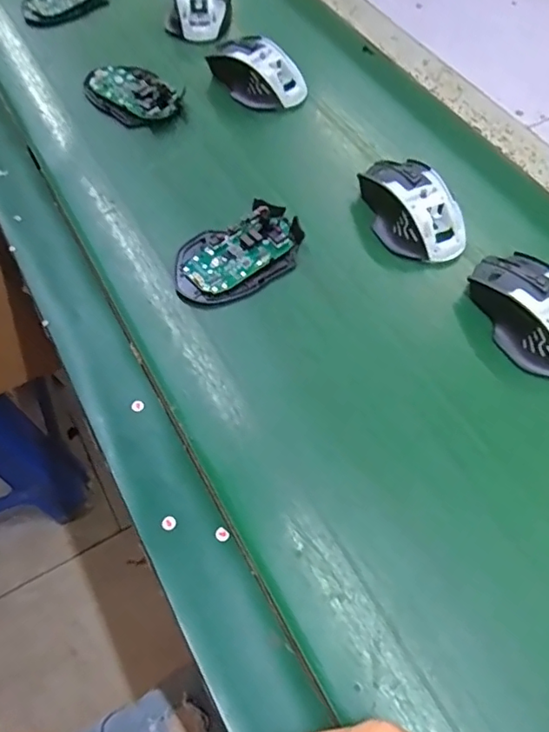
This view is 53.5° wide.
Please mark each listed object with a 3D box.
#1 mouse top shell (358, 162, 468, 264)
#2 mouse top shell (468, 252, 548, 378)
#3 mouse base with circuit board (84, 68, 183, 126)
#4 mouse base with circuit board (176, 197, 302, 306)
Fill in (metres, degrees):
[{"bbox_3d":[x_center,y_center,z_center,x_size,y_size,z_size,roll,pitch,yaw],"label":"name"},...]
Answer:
[{"bbox_3d":[0.119,-0.144,0.475,0.071,0.035,0.118,-14,60,-10],"label":"mouse top shell"},{"bbox_3d":[0.200,-0.042,0.418,0.062,0.034,0.113,-21,62,-14],"label":"mouse top shell"},{"bbox_3d":[-0.150,-0.285,0.563,0.107,0.017,0.064,34,64,17],"label":"mouse base with circuit board"},{"bbox_3d":[-0.029,-0.093,0.450,0.114,0.019,0.070,-28,64,-17],"label":"mouse base with circuit board"}]

